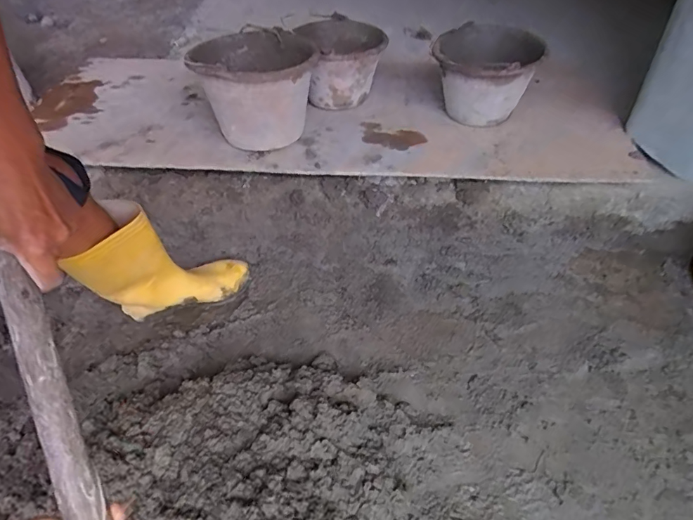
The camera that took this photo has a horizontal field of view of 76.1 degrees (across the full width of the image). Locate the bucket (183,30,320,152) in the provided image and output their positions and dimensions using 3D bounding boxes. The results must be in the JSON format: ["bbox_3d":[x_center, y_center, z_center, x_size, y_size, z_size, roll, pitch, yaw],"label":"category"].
[{"bbox_3d":[-0.185,-0.362,0.961,0.227,0.200,0.246,-1,48,1],"label":"bucket"}]

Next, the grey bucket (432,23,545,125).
[{"bbox_3d":[0.316,-0.421,1.027,0.217,0.189,0.205,-1,48,1],"label":"grey bucket"}]

